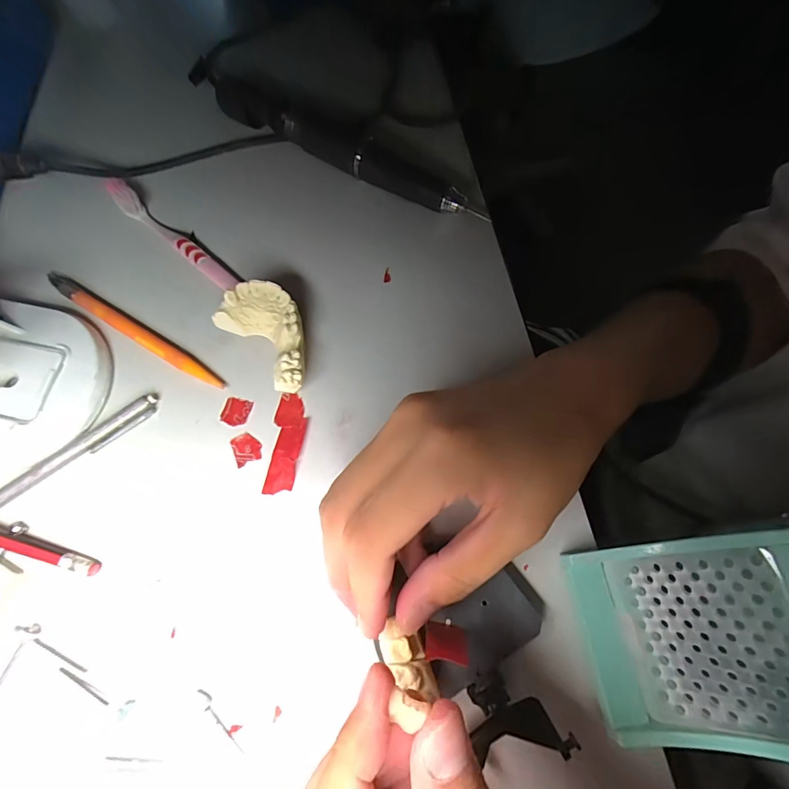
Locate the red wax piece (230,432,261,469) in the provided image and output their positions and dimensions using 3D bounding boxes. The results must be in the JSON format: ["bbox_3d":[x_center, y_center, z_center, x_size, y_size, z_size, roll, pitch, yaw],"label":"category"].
[{"bbox_3d":[-0.082,0.029,0.230,0.015,0.004,0.018,-26,72,-9],"label":"red wax piece"}]

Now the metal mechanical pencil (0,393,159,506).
[{"bbox_3d":[-0.187,0.042,0.221,0.135,0.010,0.011,-37,74,-12],"label":"metal mechanical pencil"}]

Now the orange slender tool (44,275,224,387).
[{"bbox_3d":[-0.157,-0.038,0.253,0.134,0.006,0.011,29,73,10],"label":"orange slender tool"}]

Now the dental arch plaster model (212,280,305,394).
[{"bbox_3d":[-0.065,-0.031,0.238,0.038,0.029,0.065,-41,75,-13],"label":"dental arch plaster model"}]

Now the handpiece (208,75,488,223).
[{"bbox_3d":[-0.036,-0.166,0.286,0.207,0.023,0.023,30,73,10],"label":"handpiece"}]

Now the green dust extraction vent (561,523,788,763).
[{"bbox_3d":[0.122,0.098,0.168,0.013,0.093,0.075,9,62,-43],"label":"green dust extraction vent"}]

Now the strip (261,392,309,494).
[{"bbox_3d":[-0.059,0.026,0.232,0.018,0.004,0.056,2,69,8],"label":"strip"}]

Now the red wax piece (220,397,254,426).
[{"bbox_3d":[-0.089,0.009,0.237,0.014,0.004,0.016,12,71,4],"label":"red wax piece"}]

